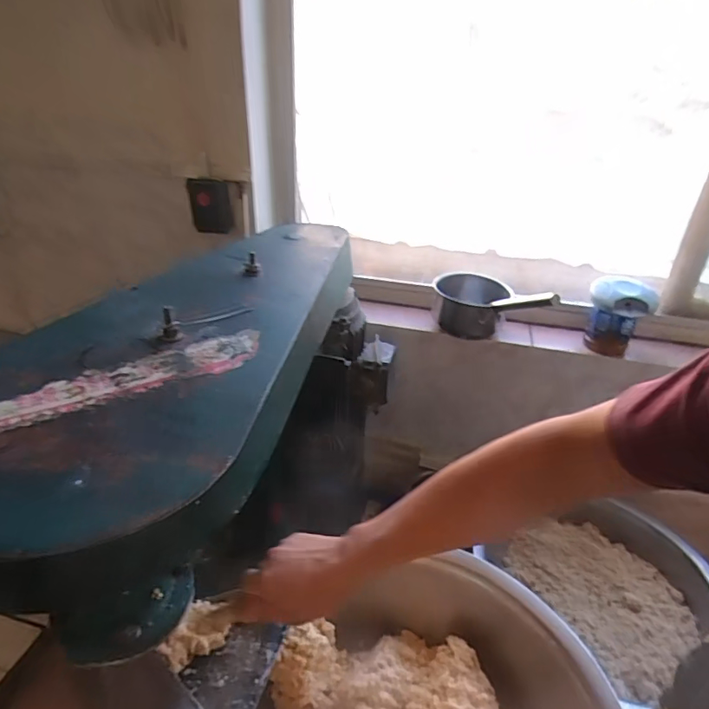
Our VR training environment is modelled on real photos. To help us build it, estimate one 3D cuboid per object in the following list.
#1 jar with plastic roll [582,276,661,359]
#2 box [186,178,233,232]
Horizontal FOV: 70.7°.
[{"bbox_3d":[0.524,-0.078,0.998,0.109,0.164,0.109,3,30,-2],"label":"jar with plastic roll"},{"bbox_3d":[-0.301,-0.307,1.038,0.083,0.107,0.044,-1,31,-7],"label":"box"}]

